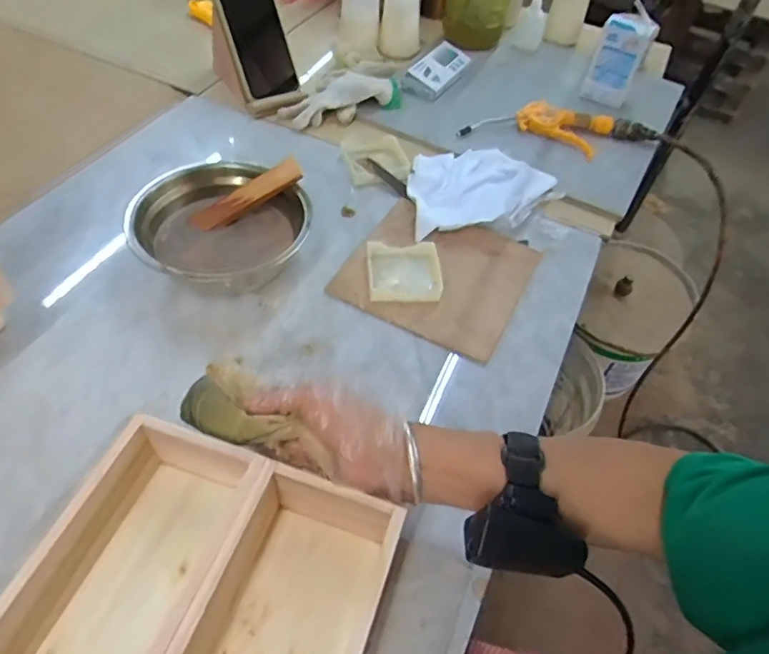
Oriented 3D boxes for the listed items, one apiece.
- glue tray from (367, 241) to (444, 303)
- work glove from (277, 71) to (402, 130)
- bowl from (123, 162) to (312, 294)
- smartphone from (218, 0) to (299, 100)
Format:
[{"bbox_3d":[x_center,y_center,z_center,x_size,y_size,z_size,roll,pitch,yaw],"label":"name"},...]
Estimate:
[{"bbox_3d":[0.022,-0.058,0.575,0.075,0.021,0.072,-2,50,-5],"label":"glue tray"},{"bbox_3d":[-0.066,-0.333,0.778,0.179,0.036,0.102,-22,55,-21],"label":"work glove"},{"bbox_3d":[-0.159,-0.095,0.558,0.165,0.073,0.165,2,50,-2],"label":"bowl"},{"bbox_3d":[-0.169,-0.398,0.739,0.073,0.164,0.016,-24,18,-22],"label":"smartphone"}]

